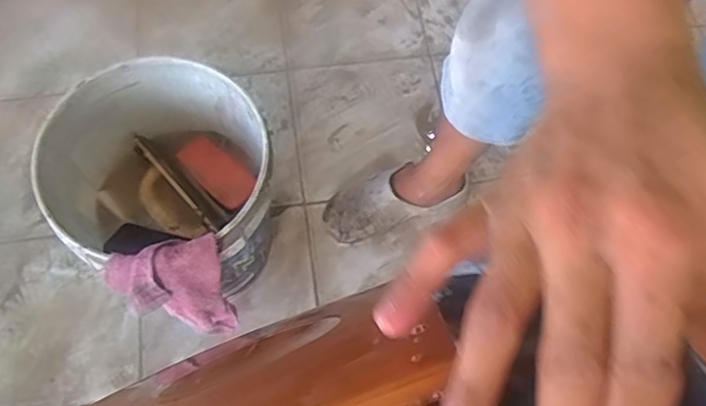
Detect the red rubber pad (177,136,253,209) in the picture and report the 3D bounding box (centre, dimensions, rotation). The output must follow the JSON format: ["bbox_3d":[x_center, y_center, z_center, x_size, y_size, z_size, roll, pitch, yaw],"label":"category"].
[{"bbox_3d":[-0.218,-0.053,0.946,0.143,0.017,0.067,42,71,15],"label":"red rubber pad"}]

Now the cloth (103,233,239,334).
[{"bbox_3d":[-0.235,0.132,0.836,0.141,0.296,0.056,-17,68,-9],"label":"cloth"}]

